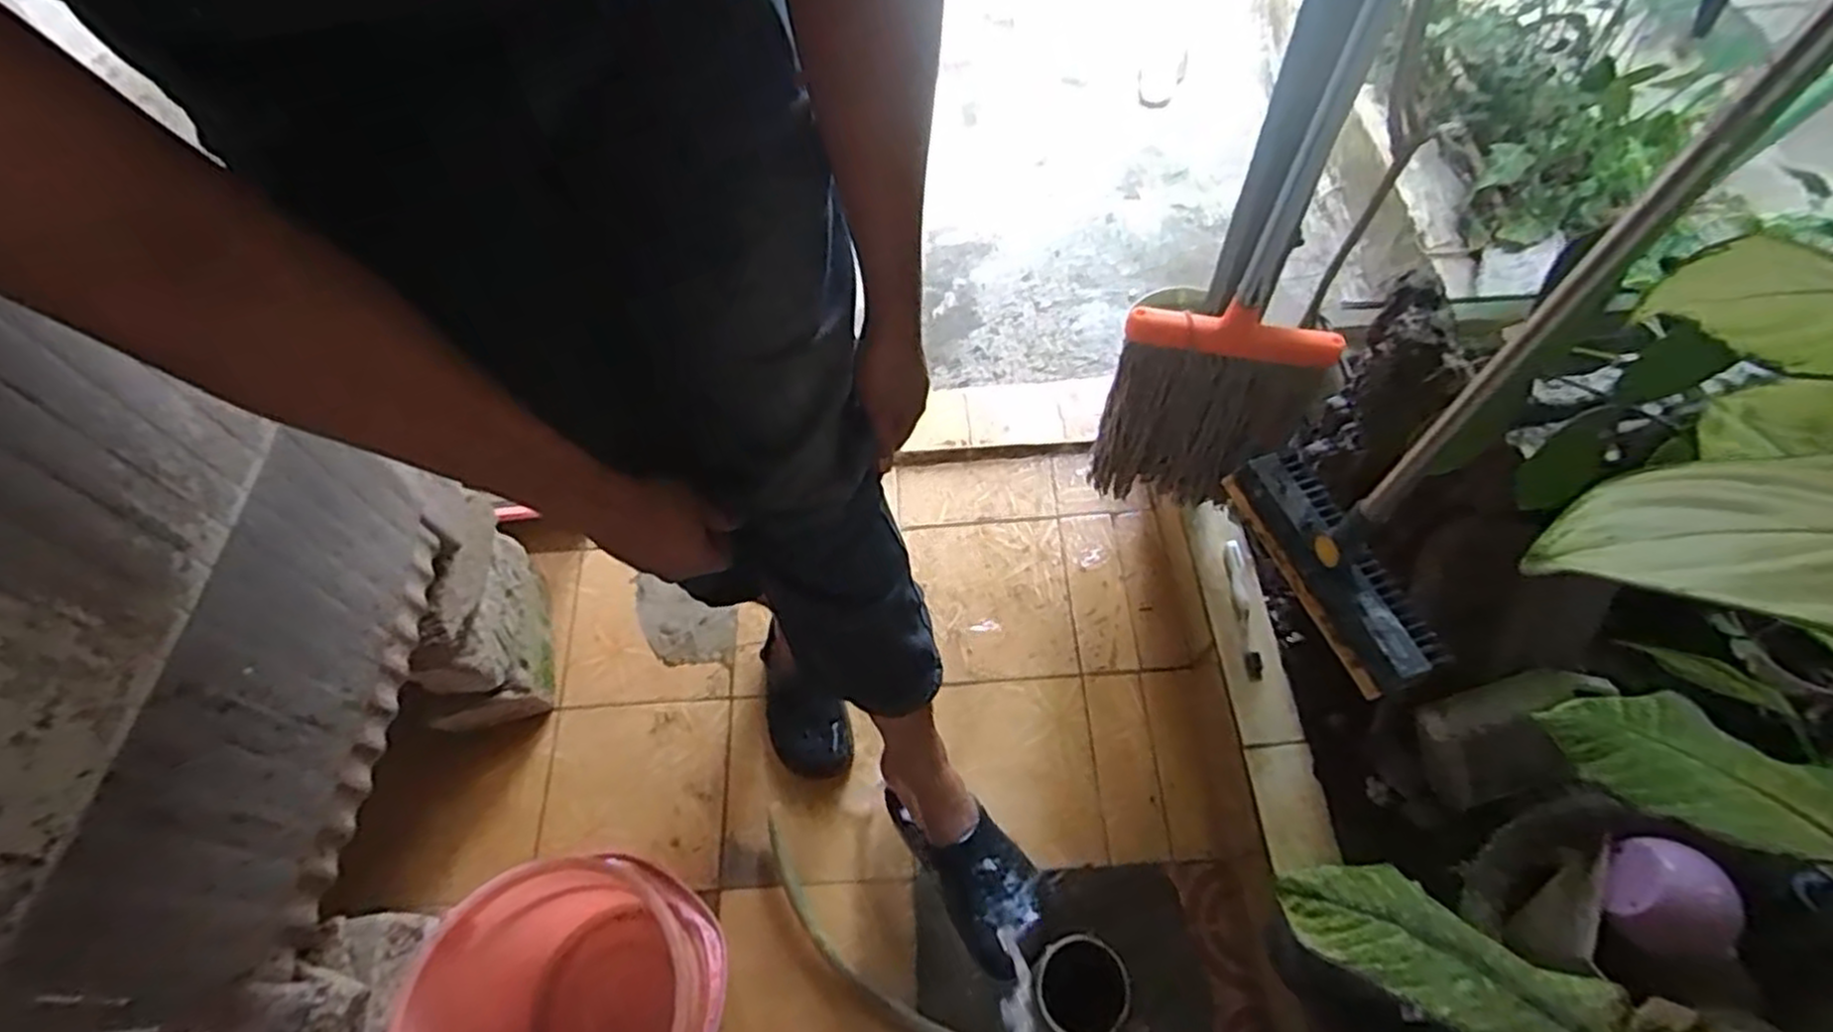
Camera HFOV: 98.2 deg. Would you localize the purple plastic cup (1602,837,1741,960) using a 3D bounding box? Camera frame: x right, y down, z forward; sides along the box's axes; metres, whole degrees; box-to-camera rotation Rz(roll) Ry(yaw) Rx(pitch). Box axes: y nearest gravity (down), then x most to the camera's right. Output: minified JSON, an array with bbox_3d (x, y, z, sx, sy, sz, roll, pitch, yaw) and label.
[{"bbox_3d":[0.631,0.321,0.668,0.071,0.079,0.086,13,62,10],"label":"purple plastic cup"}]

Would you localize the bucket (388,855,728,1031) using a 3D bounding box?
[{"bbox_3d":[-0.339,0.522,0.831,0.279,0.235,0.268,-1,60,2],"label":"bucket"}]

